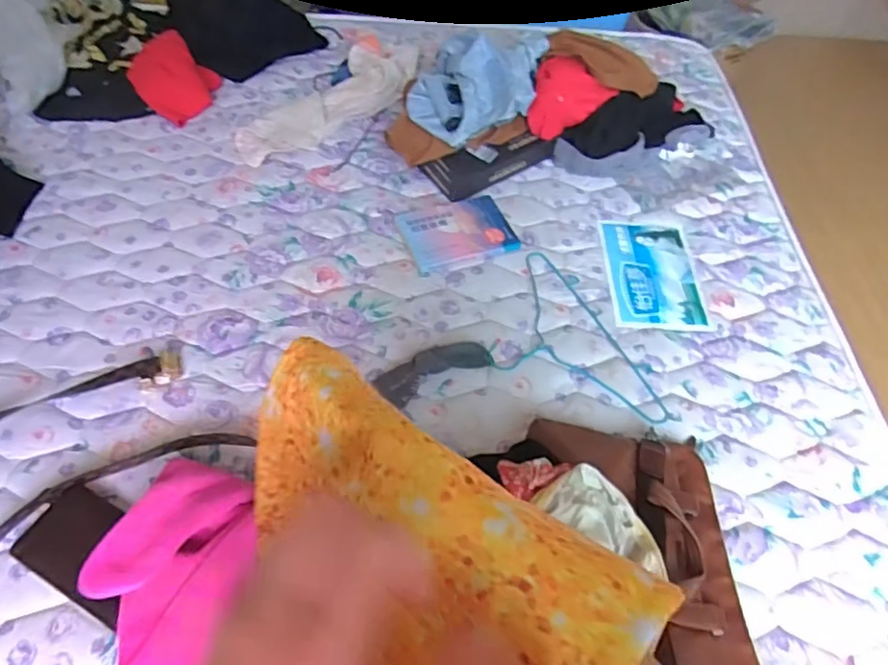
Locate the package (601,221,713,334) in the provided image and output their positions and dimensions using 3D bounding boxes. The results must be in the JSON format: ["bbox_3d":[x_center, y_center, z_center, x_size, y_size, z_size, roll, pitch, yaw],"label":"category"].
[{"bbox_3d":[0.404,-0.116,1.175,0.175,0.006,0.277,3,54,-3],"label":"package"}]

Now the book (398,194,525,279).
[{"bbox_3d":[0.026,-0.196,1.186,0.205,0.020,0.162,-14,56,-14],"label":"book"}]

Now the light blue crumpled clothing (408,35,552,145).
[{"bbox_3d":[0.062,-0.514,1.254,0.254,0.091,0.276,11,53,5],"label":"light blue crumpled clothing"}]

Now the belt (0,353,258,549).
[{"bbox_3d":[-0.579,0.184,0.859,0.532,0.028,0.242,-25,60,-21],"label":"belt"}]

